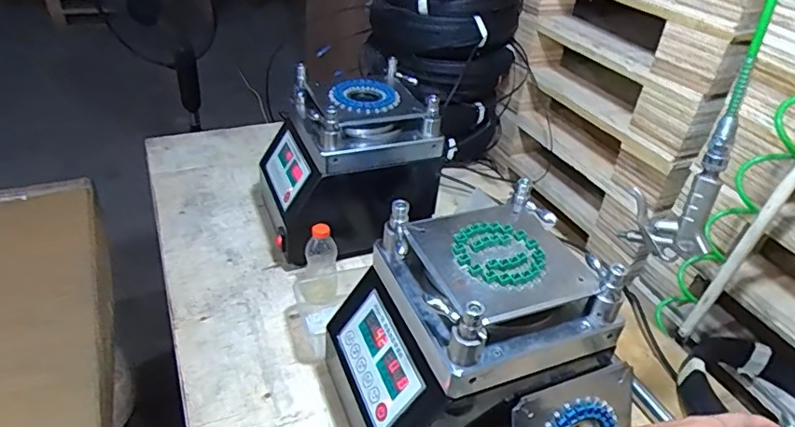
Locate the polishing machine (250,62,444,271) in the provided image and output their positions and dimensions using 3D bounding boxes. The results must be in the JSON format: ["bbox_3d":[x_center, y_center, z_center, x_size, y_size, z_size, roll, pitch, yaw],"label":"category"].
[{"bbox_3d":[-0.085,-0.096,1.000,0.310,0.273,0.270,-10,38,-19],"label":"polishing machine"}]

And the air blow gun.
[{"bbox_3d":[0.308,-0.026,0.589,0.027,0.169,0.097,-17,41,-27],"label":"air blow gun"}]

